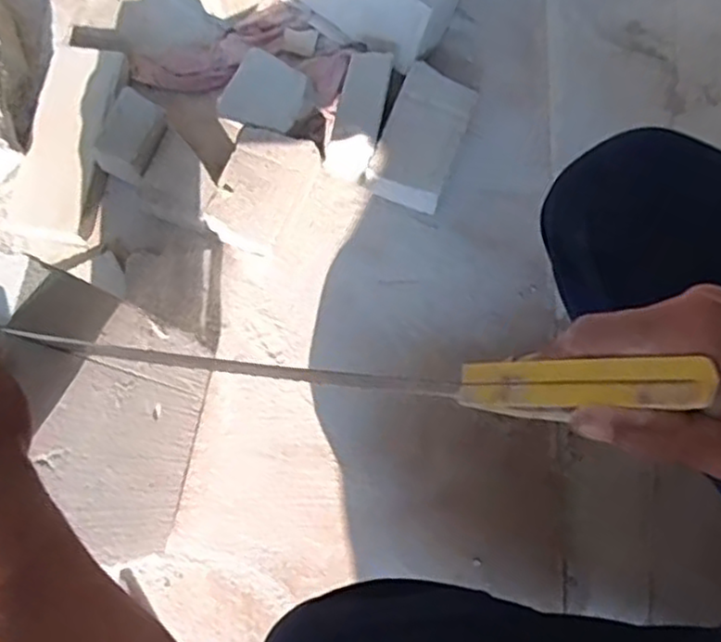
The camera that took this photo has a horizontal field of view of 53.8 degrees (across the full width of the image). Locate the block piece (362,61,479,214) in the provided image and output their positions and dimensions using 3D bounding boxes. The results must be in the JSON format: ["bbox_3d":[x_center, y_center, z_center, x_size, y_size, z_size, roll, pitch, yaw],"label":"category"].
[{"bbox_3d":[0.061,-0.181,0.707,0.073,0.045,0.127,21,79,3],"label":"block piece"}]

